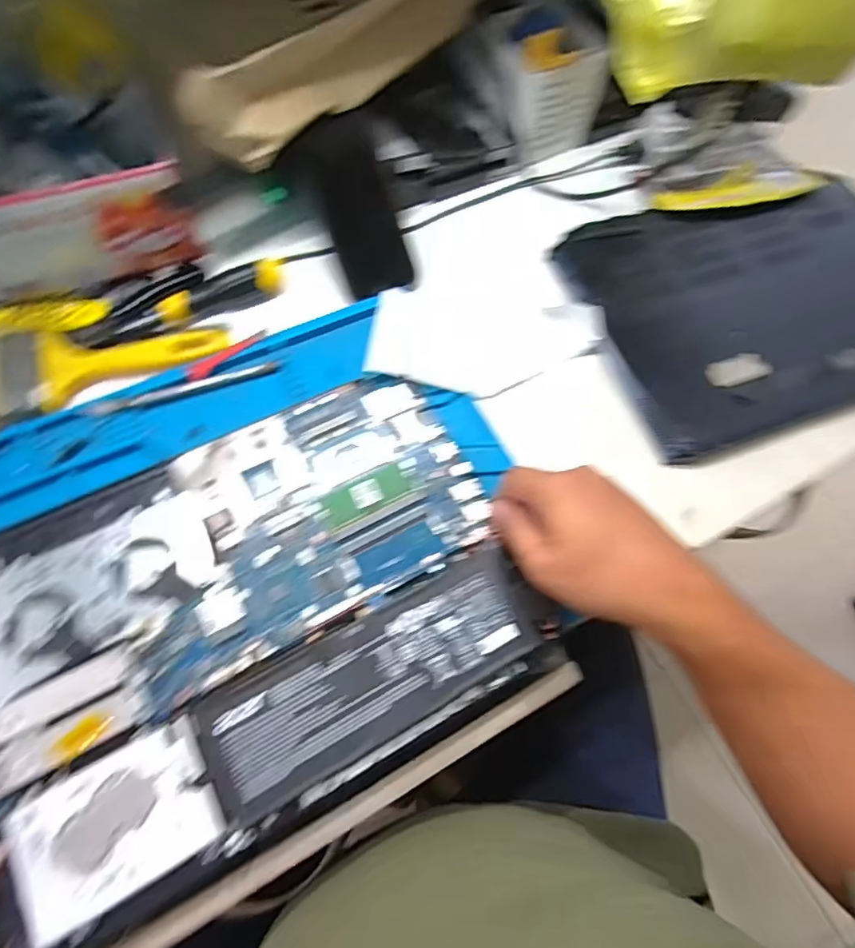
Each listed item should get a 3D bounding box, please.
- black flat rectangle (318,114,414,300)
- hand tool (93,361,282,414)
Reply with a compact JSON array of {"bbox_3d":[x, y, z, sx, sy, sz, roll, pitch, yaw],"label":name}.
[{"bbox_3d":[-0.057,-0.232,0.474,0.061,0.139,0.007,-23,22,-17],"label":"black flat rectangle"},{"bbox_3d":[-0.195,-0.069,0.436,0.146,0.006,0.012,-15,68,-13],"label":"hand tool"}]

